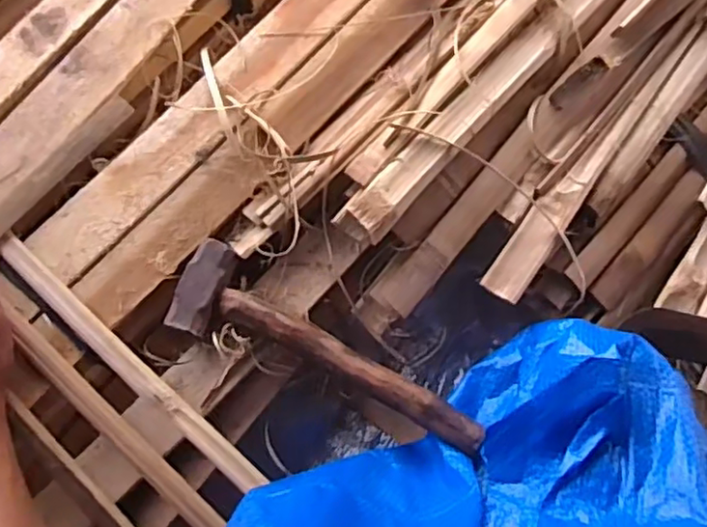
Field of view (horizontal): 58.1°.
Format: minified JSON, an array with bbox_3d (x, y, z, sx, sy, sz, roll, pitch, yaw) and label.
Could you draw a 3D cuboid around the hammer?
[{"bbox_3d":[-0.018,0.069,0.512,0.269,0.033,0.074,25,75,10],"label":"hammer"}]

